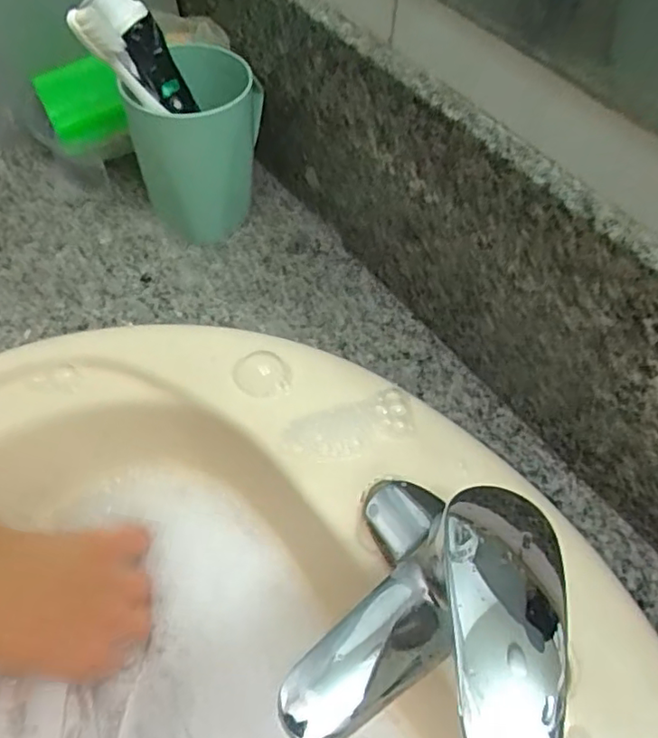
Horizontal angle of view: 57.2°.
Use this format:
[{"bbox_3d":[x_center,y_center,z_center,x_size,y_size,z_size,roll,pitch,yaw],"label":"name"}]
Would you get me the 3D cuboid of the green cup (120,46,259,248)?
[{"bbox_3d":[-0.089,-0.151,0.425,0.069,0.116,0.074,2,55,-3],"label":"green cup"}]

